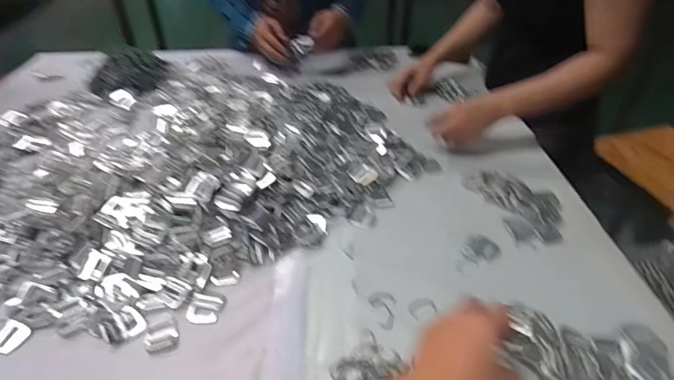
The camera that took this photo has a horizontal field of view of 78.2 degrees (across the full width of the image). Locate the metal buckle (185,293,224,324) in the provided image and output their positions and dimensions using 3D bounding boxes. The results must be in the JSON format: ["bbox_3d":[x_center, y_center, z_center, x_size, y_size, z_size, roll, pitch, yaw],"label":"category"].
[{"bbox_3d":[-0.169,0.151,0.528,0.040,0.004,0.040,4,40,5],"label":"metal buckle"}]

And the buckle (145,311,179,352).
[{"bbox_3d":[-0.214,0.174,0.506,0.038,0.004,0.046,-13,42,-14],"label":"buckle"}]

